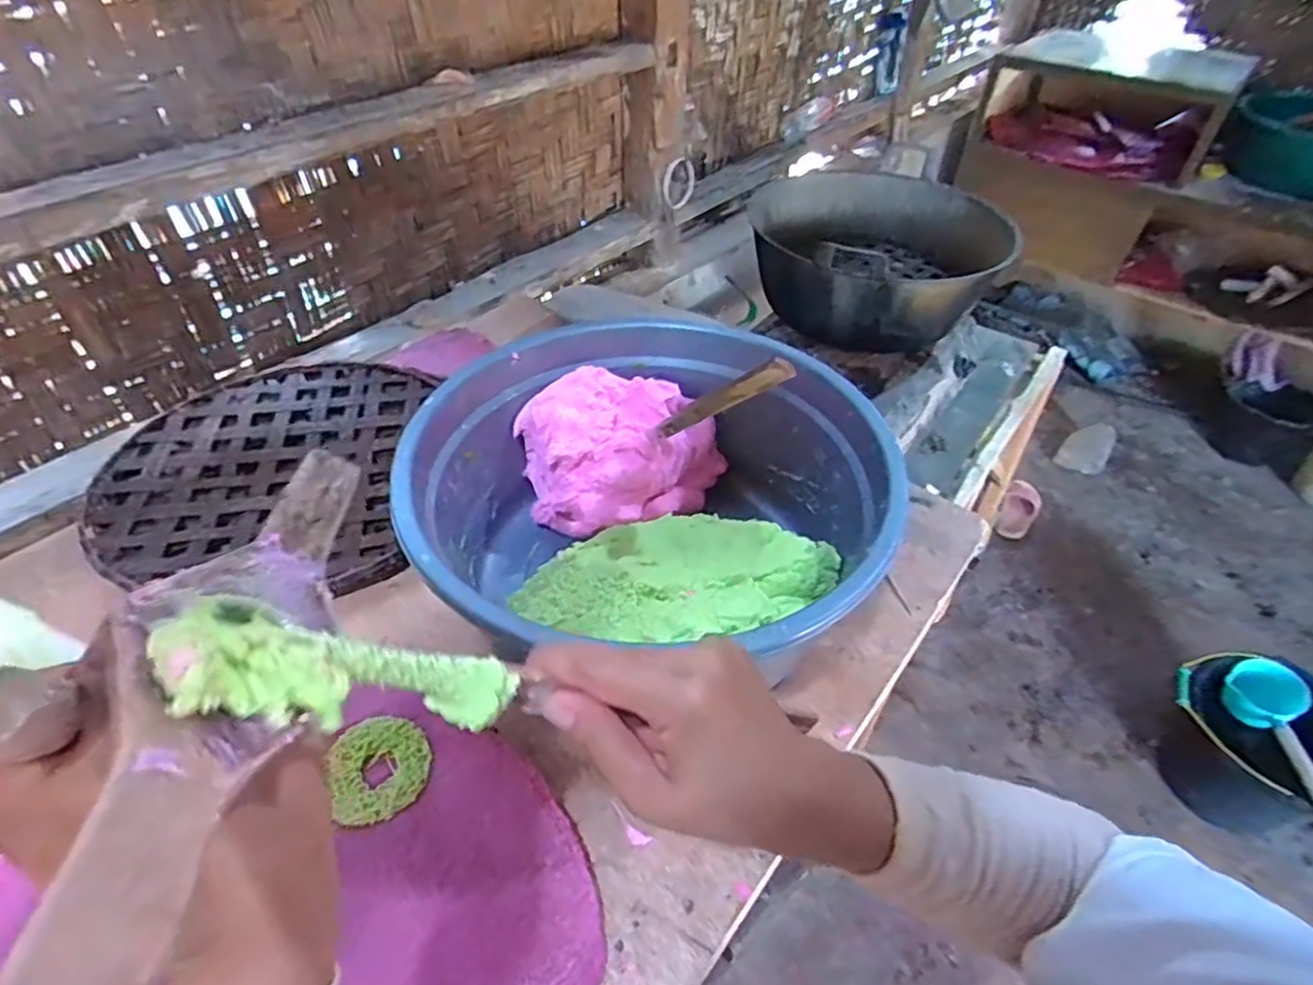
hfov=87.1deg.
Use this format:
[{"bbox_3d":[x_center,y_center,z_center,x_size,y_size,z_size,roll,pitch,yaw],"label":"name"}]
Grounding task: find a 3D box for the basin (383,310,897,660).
[{"bbox_3d":[-0.007,0.018,0.630,0.395,0.176,0.398,1,44,-1],"label":"basin"}]

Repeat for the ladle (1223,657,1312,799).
[{"bbox_3d":[1.150,0.474,1.248,0.139,0.077,0.369,9,45,7],"label":"ladle"}]

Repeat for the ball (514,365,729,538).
[{"bbox_3d":[-0.031,-0.050,0.719,0.199,0.109,0.127,-20,48,-21],"label":"ball"}]

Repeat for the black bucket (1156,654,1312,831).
[{"bbox_3d":[1.190,0.502,1.371,0.299,0.265,0.309,1,44,-1],"label":"black bucket"}]

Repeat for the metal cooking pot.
[{"bbox_3d":[0.375,-0.421,1.251,0.359,0.198,0.384,1,44,-1],"label":"metal cooking pot"}]

